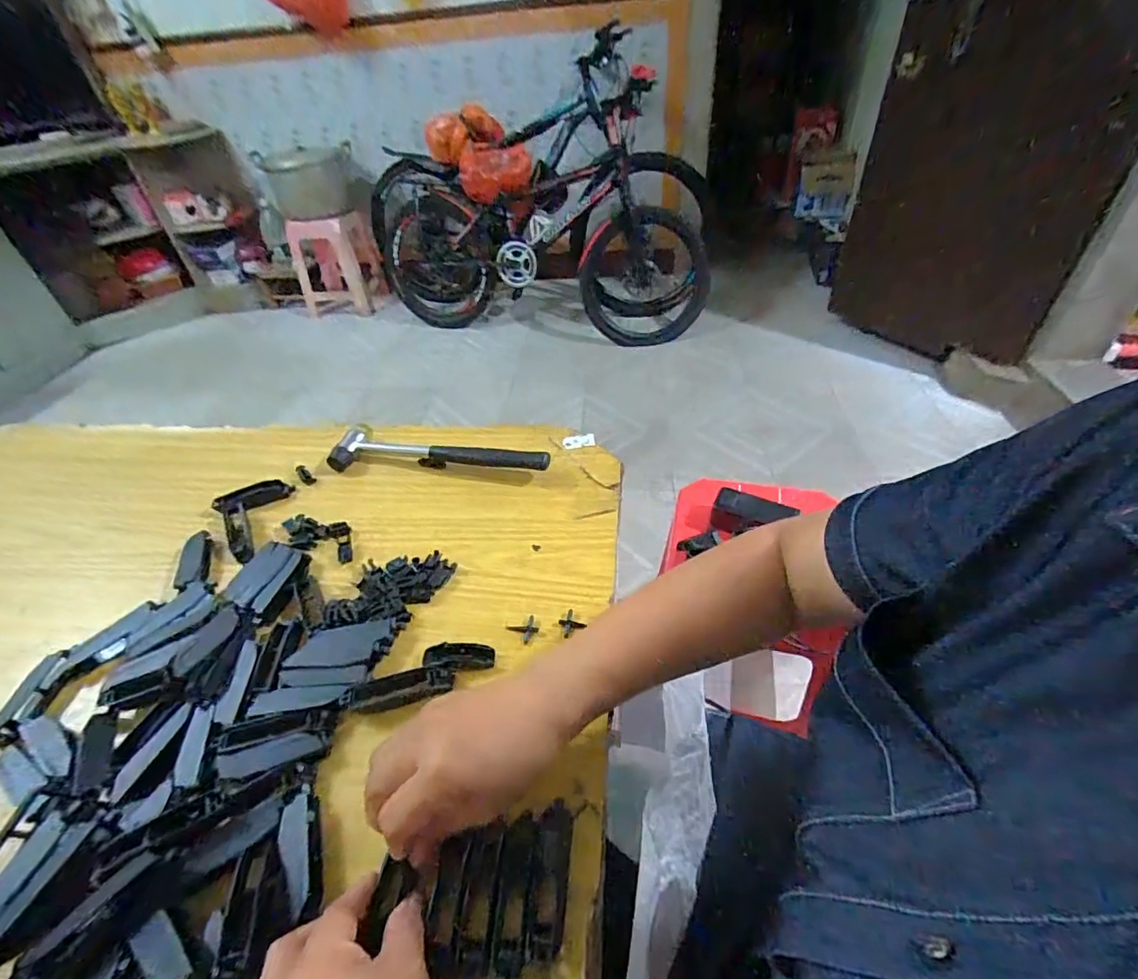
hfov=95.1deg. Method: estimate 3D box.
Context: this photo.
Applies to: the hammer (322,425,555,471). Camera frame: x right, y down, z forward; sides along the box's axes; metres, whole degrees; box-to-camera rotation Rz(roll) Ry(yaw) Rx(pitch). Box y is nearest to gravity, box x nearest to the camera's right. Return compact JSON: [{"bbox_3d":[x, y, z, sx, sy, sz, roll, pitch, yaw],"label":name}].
[{"bbox_3d":[-0.141,-0.033,0.549,0.237,0.021,0.055,9,45,16],"label":"hammer"}]

